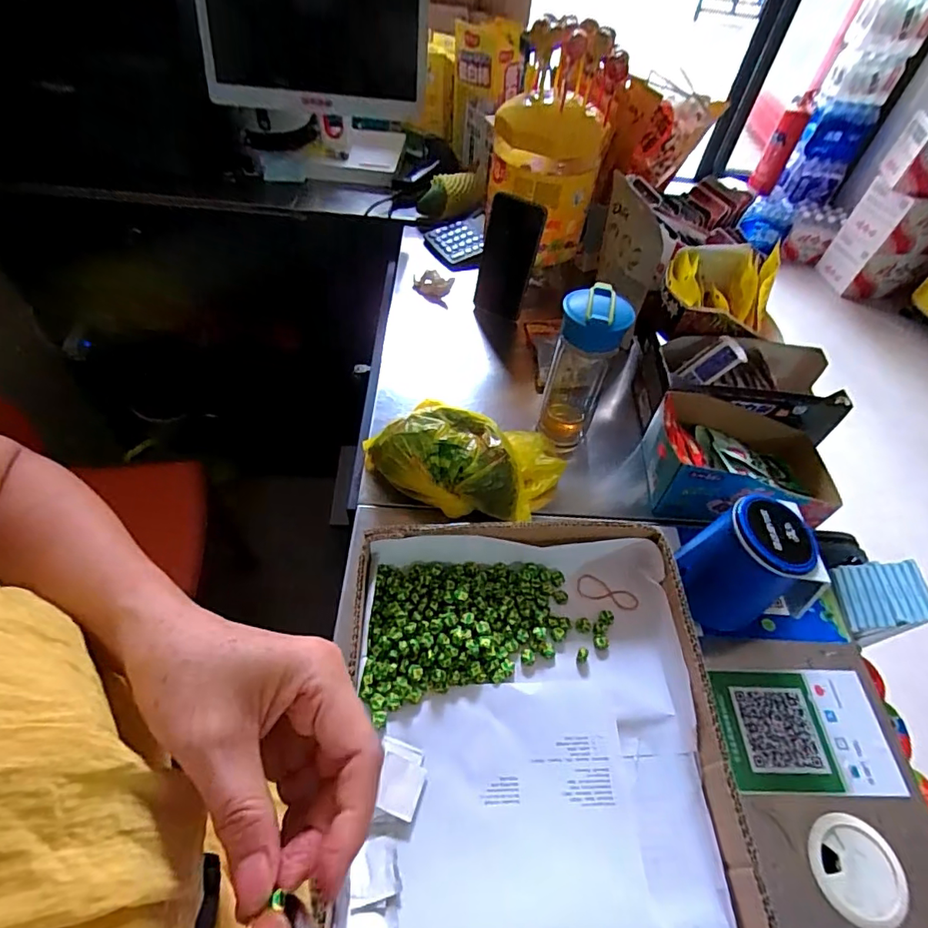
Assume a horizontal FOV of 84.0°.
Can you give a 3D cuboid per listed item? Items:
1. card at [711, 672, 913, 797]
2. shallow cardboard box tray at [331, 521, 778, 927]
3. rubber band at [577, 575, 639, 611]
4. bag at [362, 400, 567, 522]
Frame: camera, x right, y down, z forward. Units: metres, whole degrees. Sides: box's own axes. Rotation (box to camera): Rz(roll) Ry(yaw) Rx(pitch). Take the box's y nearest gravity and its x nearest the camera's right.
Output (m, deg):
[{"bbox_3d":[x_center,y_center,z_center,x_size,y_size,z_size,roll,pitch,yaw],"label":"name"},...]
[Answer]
[{"bbox_3d":[0.292,0.229,0.446,0.143,0.006,0.096,2,52,-4],"label":"card"},{"bbox_3d":[0.058,0.247,0.363,0.275,0.060,0.428,0,52,-6],"label":"shallow cardboard box tray"},{"bbox_3d":[0.137,0.123,0.492,0.058,0.004,0.023,15,56,11],"label":"rubber band"},{"bbox_3d":[0.004,0.002,0.543,0.212,0.085,0.113,-3,52,-8],"label":"bag"}]

